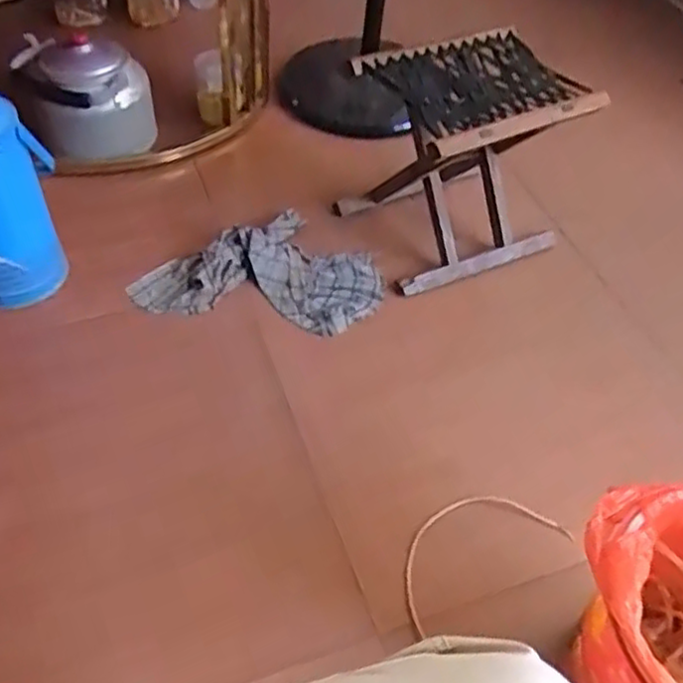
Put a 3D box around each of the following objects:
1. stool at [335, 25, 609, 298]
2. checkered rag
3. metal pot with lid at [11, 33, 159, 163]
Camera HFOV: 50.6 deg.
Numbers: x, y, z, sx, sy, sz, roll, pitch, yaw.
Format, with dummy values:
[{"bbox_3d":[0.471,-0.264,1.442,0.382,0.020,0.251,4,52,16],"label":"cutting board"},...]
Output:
[{"bbox_3d":[0.196,-0.300,1.207,0.311,0.292,0.256,-20,53,-19],"label":"stool"},{"bbox_3d":[-0.131,-0.134,1.207,0.399,0.055,0.245,4,49,1],"label":"checkered rag"},{"bbox_3d":[-0.475,-0.459,1.363,0.220,0.201,0.203,1,49,-2],"label":"metal pot with lid"}]

